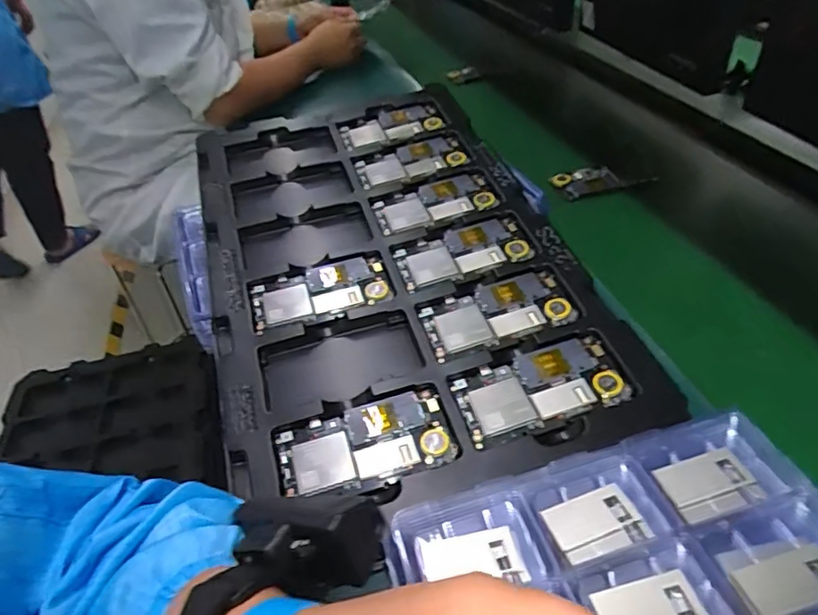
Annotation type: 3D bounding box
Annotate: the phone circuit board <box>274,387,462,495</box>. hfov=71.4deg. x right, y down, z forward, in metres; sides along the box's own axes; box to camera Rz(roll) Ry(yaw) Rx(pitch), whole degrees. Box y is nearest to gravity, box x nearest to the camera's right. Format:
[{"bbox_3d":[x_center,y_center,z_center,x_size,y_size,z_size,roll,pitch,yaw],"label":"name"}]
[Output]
[{"bbox_3d":[-0.032,0.101,0.421,0.128,0.009,0.066,-14,40,-7],"label":"phone circuit board"}]

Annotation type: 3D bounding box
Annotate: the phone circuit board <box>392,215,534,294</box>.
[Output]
[{"bbox_3d":[0.050,-0.053,0.551,0.123,0.005,0.064,-18,55,-5],"label":"phone circuit board"}]

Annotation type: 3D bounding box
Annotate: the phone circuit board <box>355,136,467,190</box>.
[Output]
[{"bbox_3d":[0.002,-0.167,0.658,0.121,0.008,0.061,-18,59,-5],"label":"phone circuit board"}]

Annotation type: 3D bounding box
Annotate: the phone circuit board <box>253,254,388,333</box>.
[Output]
[{"bbox_3d":[-0.083,-0.014,0.531,0.123,0.006,0.064,-14,55,-4],"label":"phone circuit board"}]

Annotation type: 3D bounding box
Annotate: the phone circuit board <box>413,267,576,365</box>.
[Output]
[{"bbox_3d":[0.076,0.006,0.496,0.127,0.005,0.066,-18,53,-6],"label":"phone circuit board"}]

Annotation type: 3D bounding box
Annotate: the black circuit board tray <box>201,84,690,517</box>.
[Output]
[{"bbox_3d":[-0.021,-0.047,0.554,0.329,0.025,0.515,-16,53,-6],"label":"black circuit board tray"}]

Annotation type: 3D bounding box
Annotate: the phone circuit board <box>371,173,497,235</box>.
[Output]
[{"bbox_3d":[0.026,-0.110,0.604,0.122,0.005,0.063,-16,56,-3],"label":"phone circuit board"}]

